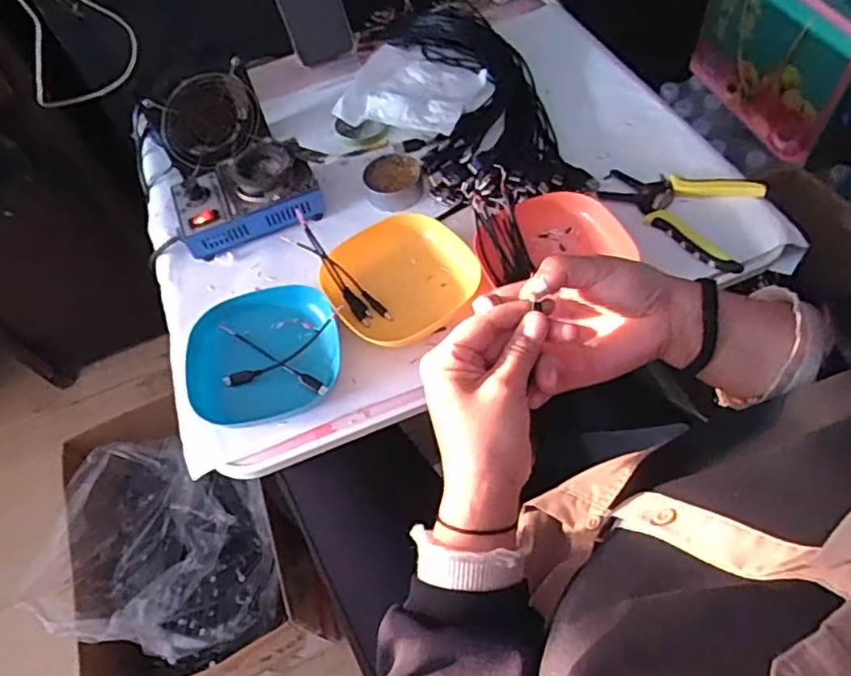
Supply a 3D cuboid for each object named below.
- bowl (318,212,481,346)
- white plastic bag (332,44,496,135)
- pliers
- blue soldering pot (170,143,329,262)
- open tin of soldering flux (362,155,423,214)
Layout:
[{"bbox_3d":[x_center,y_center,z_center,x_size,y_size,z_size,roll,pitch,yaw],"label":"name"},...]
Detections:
[{"bbox_3d":[-0.031,-0.059,0.592,0.136,0.034,0.139,-38,61,-16],"label":"bowl"},{"bbox_3d":[-0.006,-0.311,0.759,0.159,0.040,0.164,17,62,17],"label":"white plastic bag"},{"bbox_3d":[0.252,-0.133,0.614,0.148,0.014,0.115,22,64,19],"label":"pliers"},{"bbox_3d":[-0.195,-0.154,0.664,0.151,0.060,0.098,-25,59,-8],"label":"blue soldering pot"},{"bbox_3d":[-0.035,-0.174,0.675,0.061,0.038,0.065,-3,58,5],"label":"open tin of soldering flux"}]

